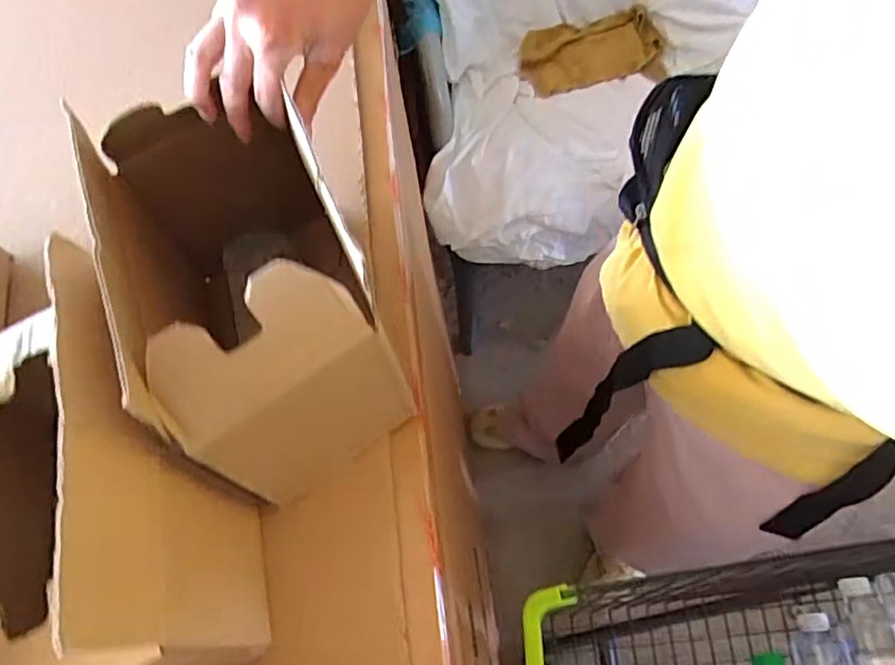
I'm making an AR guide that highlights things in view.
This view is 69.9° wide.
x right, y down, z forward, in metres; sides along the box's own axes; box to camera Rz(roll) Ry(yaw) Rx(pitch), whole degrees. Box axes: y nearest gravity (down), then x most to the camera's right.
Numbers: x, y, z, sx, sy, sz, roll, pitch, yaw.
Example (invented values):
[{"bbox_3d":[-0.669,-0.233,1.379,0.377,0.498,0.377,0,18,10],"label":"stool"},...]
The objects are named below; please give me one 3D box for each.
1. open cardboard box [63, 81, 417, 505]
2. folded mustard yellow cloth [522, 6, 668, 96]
[{"bbox_3d":[-0.143,-0.033,0.459,0.127,0.223,0.242,-27,64,-10],"label":"open cardboard box"},{"bbox_3d":[0.245,-0.483,1.112,0.253,0.069,0.125,-14,63,-3],"label":"folded mustard yellow cloth"}]

